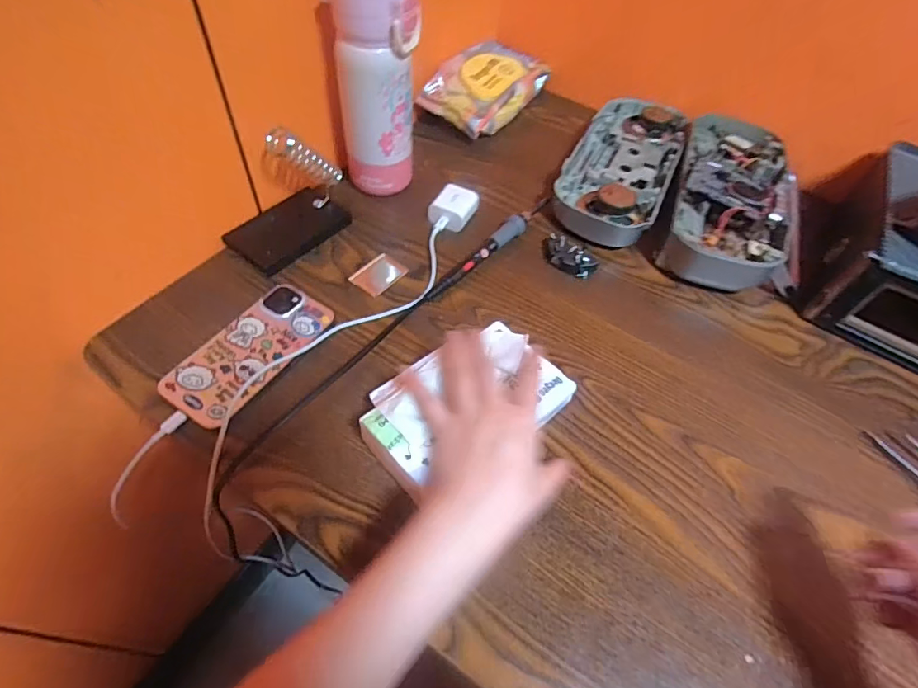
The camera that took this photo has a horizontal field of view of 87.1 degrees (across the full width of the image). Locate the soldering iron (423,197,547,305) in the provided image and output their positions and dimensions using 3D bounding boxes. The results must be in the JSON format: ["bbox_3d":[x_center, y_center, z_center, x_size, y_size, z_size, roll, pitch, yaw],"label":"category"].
[{"bbox_3d":[0.032,-0.101,0.512,0.022,0.020,0.186,35,58,19],"label":"soldering iron"}]

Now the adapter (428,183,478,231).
[{"bbox_3d":[-0.006,-0.151,0.540,0.042,0.030,0.053,26,55,13],"label":"adapter"}]

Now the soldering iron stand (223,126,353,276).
[{"bbox_3d":[-0.170,-0.148,0.471,0.068,0.100,0.127,31,57,17],"label":"soldering iron stand"}]

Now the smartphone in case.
[{"bbox_3d":[-0.178,0.005,0.416,0.068,0.012,0.143,30,57,16],"label":"smartphone in case"}]

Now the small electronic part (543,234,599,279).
[{"bbox_3d":[0.116,-0.091,0.513,0.056,0.021,0.027,29,56,15],"label":"small electronic part"}]

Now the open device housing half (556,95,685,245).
[{"bbox_3d":[0.201,-0.222,0.598,0.121,0.048,0.260,24,55,12],"label":"open device housing half"}]

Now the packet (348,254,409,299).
[{"bbox_3d":[-0.081,-0.071,0.488,0.040,0.004,0.052,32,57,17],"label":"packet"}]

